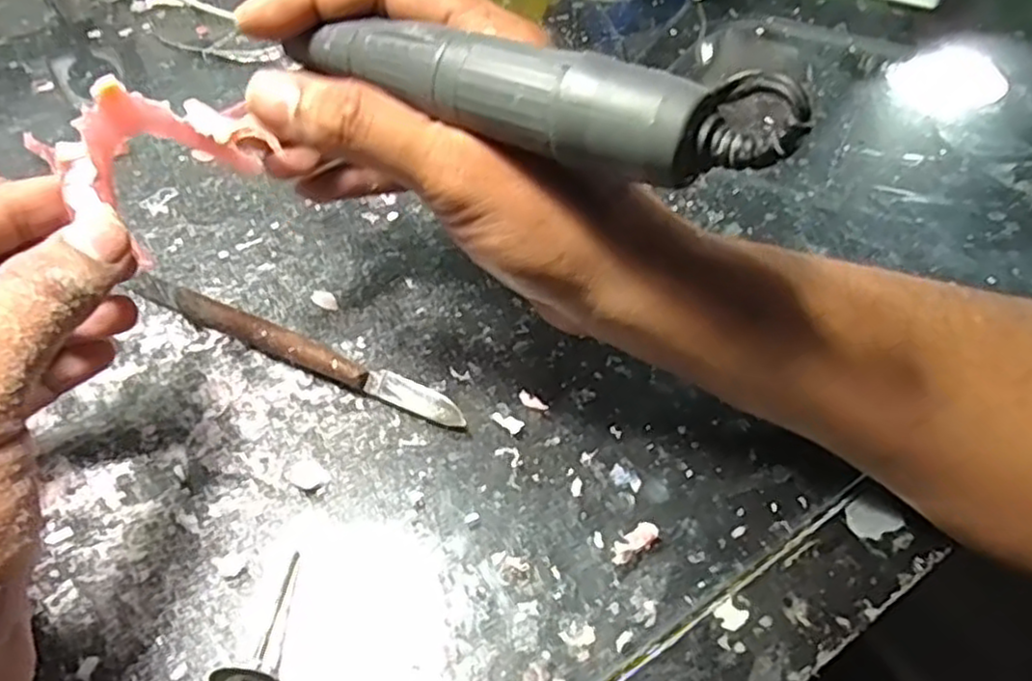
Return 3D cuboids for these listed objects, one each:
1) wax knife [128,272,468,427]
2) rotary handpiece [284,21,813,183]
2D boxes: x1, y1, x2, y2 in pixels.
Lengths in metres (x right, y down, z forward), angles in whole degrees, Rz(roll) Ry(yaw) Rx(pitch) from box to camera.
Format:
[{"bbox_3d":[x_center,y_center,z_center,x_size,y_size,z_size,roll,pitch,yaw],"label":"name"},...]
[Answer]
[{"bbox_3d":[-0.088,0.003,0.284,0.149,0.012,0.010,21,54,14],"label":"wax knife"},{"bbox_3d":[0.000,-0.068,0.197,0.149,0.020,0.023,21,53,26],"label":"rotary handpiece"}]

